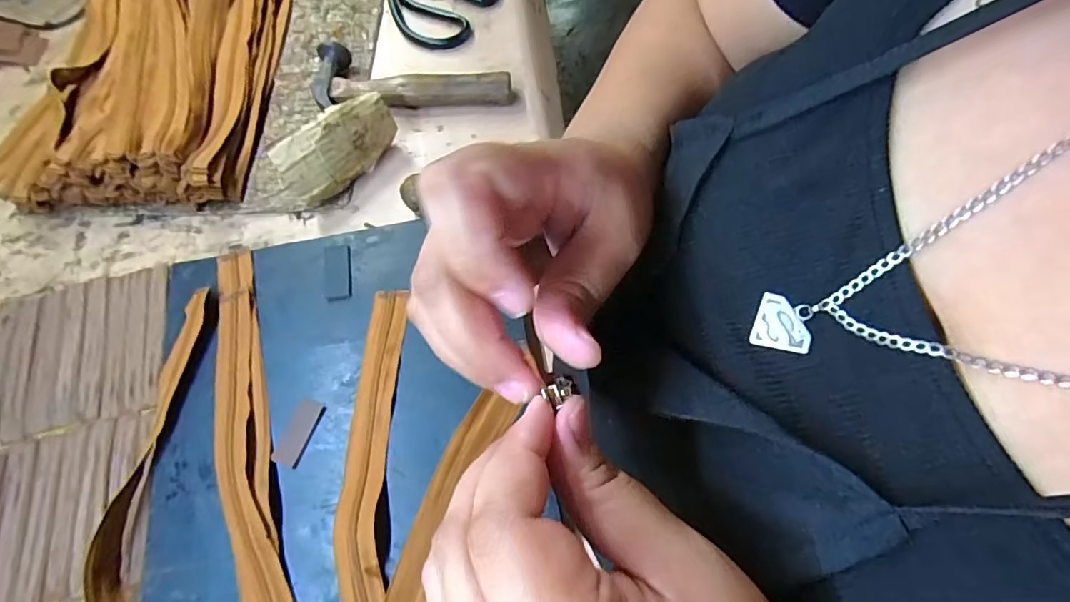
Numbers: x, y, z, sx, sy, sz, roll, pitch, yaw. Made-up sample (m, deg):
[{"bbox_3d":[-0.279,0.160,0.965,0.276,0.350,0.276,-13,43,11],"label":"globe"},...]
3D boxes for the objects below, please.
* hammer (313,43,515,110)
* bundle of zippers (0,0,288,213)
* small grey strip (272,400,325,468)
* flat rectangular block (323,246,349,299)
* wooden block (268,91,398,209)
[{"bbox_3d":[-0.125,-0.231,0.516,0.195,0.031,0.073,-4,68,0],"label":"hammer"},{"bbox_3d":[-0.411,-0.274,0.523,0.267,0.041,0.381,0,68,2],"label":"bundle of zippers"},{"bbox_3d":[-0.181,0.100,0.383,0.021,0.004,0.049,18,70,9],"label":"small grey strip"},{"bbox_3d":[-0.170,-0.026,0.430,0.021,0.004,0.046,-9,68,-2],"label":"flat rectangular block"},{"bbox_3d":[-0.179,-0.137,0.461,0.116,0.058,0.034,-38,72,-12],"label":"wooden block"}]

